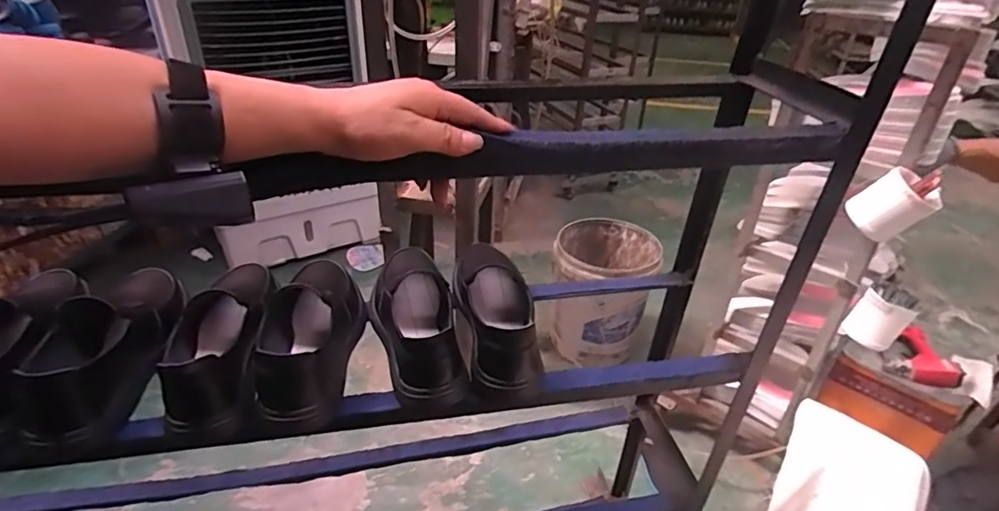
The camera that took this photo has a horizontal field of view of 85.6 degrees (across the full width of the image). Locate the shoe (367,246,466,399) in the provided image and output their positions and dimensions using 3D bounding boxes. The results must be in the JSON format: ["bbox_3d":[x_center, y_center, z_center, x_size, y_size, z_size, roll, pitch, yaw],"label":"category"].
[{"bbox_3d":[-0.108,0.067,0.652,0.093,0.082,0.236,-7,33,-14],"label":"shoe"}]

